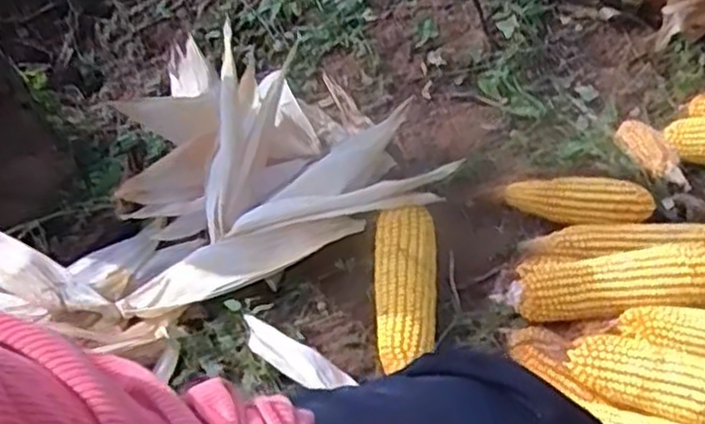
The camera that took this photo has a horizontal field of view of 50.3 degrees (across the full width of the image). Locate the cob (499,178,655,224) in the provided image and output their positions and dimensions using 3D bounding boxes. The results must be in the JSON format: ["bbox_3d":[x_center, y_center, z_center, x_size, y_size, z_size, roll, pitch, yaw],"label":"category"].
[{"bbox_3d":[0.250,-0.009,0.835,0.159,0.039,0.056,4,58,7],"label":"cob"}]

